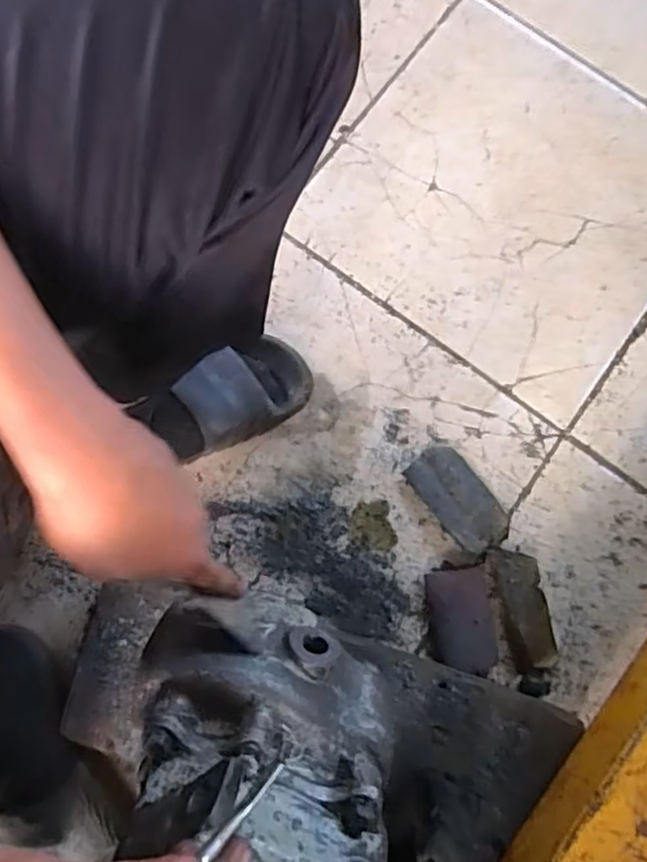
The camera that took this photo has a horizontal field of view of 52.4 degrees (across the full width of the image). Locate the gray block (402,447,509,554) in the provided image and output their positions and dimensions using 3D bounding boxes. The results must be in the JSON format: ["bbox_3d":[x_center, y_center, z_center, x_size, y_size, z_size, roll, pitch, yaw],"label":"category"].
[{"bbox_3d":[0.144,0.072,0.700,0.060,0.014,0.118,-39,81,-6],"label":"gray block"}]

